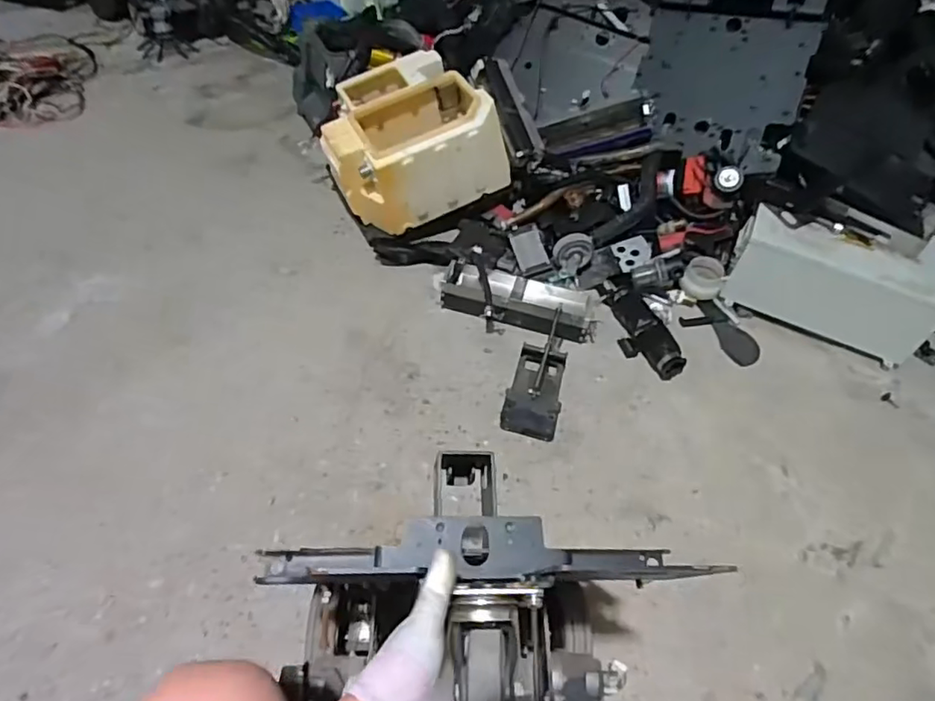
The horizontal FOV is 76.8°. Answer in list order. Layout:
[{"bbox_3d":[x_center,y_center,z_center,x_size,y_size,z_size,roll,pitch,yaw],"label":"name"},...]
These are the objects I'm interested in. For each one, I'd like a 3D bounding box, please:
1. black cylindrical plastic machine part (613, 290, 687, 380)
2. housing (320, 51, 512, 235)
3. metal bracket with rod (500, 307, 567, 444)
[{"bbox_3d":[0.391,-0.044,1.324,0.097,0.062,0.244,-9,49,-16],"label":"black cylindrical plastic machine part"},{"bbox_3d":[-0.157,-0.543,1.512,0.414,0.252,0.392,-16,52,-17],"label":"housing"},{"bbox_3d":[0.149,0.036,1.191,0.110,0.115,0.271,14,46,5],"label":"metal bracket with rod"}]

